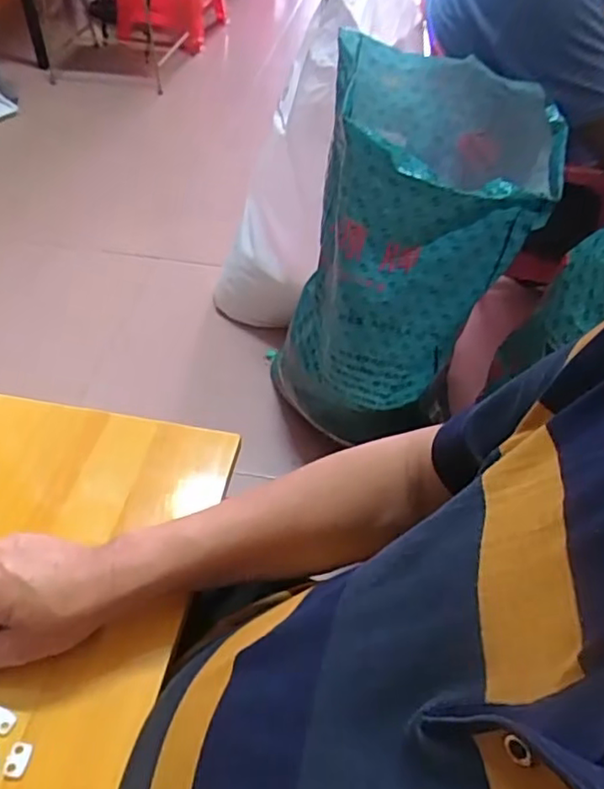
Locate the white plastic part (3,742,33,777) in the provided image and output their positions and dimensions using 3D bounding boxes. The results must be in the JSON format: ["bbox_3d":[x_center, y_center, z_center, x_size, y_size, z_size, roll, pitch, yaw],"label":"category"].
[{"bbox_3d":[-0.175,0.225,0.389,0.013,0.004,0.019,10,48,7],"label":"white plastic part"}]

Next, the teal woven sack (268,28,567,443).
[{"bbox_3d":[0.143,-0.186,0.939,0.346,0.515,0.293,21,50,16],"label":"teal woven sack"}]

